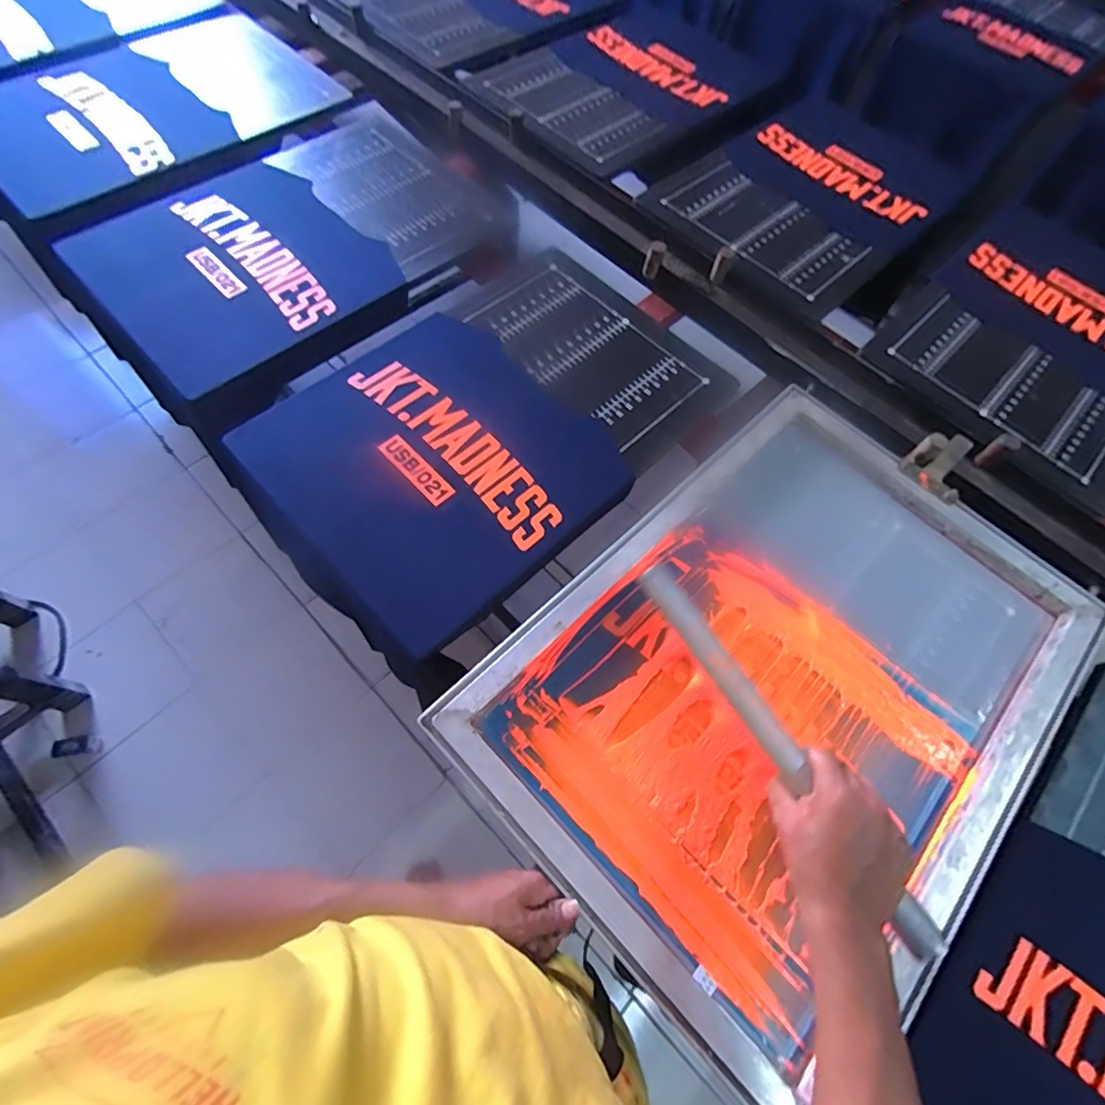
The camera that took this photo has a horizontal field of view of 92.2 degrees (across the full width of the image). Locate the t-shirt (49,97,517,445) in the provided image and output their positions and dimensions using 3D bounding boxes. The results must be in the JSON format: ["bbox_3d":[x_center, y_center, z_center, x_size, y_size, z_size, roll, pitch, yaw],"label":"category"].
[{"bbox_3d":[-0.398,-0.516,0.843,0.438,0.047,0.640,37,69,13],"label":"t-shirt"}]

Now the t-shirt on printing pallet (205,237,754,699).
[{"bbox_3d":[-0.078,-0.183,0.738,0.409,0.041,0.610,41,70,14],"label":"t-shirt on printing pallet"}]

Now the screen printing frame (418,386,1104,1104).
[{"bbox_3d":[0.260,0.121,0.576,0.642,0.062,0.456,-41,74,-19],"label":"screen printing frame"}]

